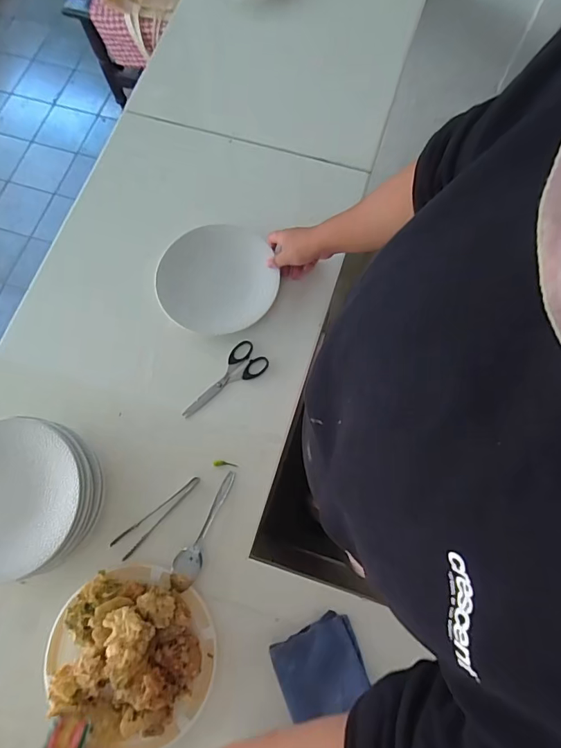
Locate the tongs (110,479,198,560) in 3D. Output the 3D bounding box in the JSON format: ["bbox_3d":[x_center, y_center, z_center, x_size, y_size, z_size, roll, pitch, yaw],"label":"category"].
[{"bbox_3d":[-0.178,0.210,0.651,0.151,0.008,0.034,-38,77,-10],"label":"tongs"}]

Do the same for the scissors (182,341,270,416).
[{"bbox_3d":[-0.095,0.012,0.713,0.155,0.006,0.063,-41,77,-10],"label":"scissors"}]

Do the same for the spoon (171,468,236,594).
[{"bbox_3d":[-0.112,0.223,0.640,0.037,0.019,0.170,20,75,6],"label":"spoon"}]

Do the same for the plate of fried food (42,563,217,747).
[{"bbox_3d":[-0.195,0.366,0.567,0.210,0.058,0.201,0,74,1],"label":"plate of fried food"}]

